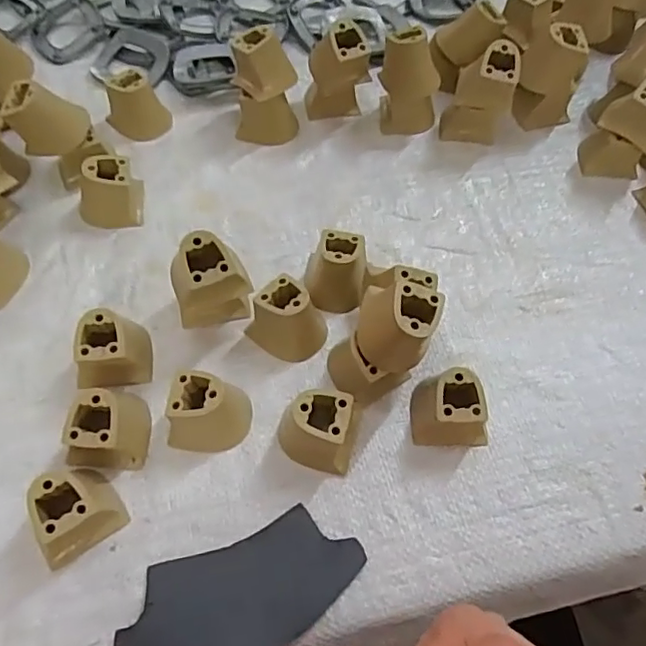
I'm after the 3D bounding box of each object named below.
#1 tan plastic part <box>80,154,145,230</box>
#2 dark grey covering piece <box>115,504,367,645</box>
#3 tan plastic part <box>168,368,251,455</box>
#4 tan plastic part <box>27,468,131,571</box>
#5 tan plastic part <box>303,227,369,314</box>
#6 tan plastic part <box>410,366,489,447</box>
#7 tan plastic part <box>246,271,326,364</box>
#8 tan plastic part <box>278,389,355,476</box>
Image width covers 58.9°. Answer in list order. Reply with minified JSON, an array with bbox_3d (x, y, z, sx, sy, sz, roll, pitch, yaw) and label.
[{"bbox_3d":[-0.150,-0.093,0.399,0.040,0.036,0.040,-5,61,-5],"label":"tan plastic part"},{"bbox_3d":[-0.039,0.139,0.293,0.121,0.006,0.057,-19,64,-13],"label":"dark grey covering piece"},{"bbox_3d":[-0.065,0.053,0.324,0.042,0.036,0.040,8,61,2],"label":"tan plastic part"},{"bbox_3d":[-0.131,0.097,0.295,0.043,0.037,0.035,-34,68,-19],"label":"tan plastic part"},{"bbox_3d":[0.009,-0.034,0.376,0.037,0.037,0.042,9,61,3],"label":"tan plastic part"},{"bbox_3d":[0.076,0.048,0.331,0.043,0.037,0.038,3,61,-1],"label":"tan plastic part"},{"bbox_3d":[-0.021,-0.002,0.356,0.044,0.036,0.037,32,65,15],"label":"tan plastic part"},{"bbox_3d":[-0.004,0.060,0.321,0.041,0.038,0.035,9,61,3],"label":"tan plastic part"}]

